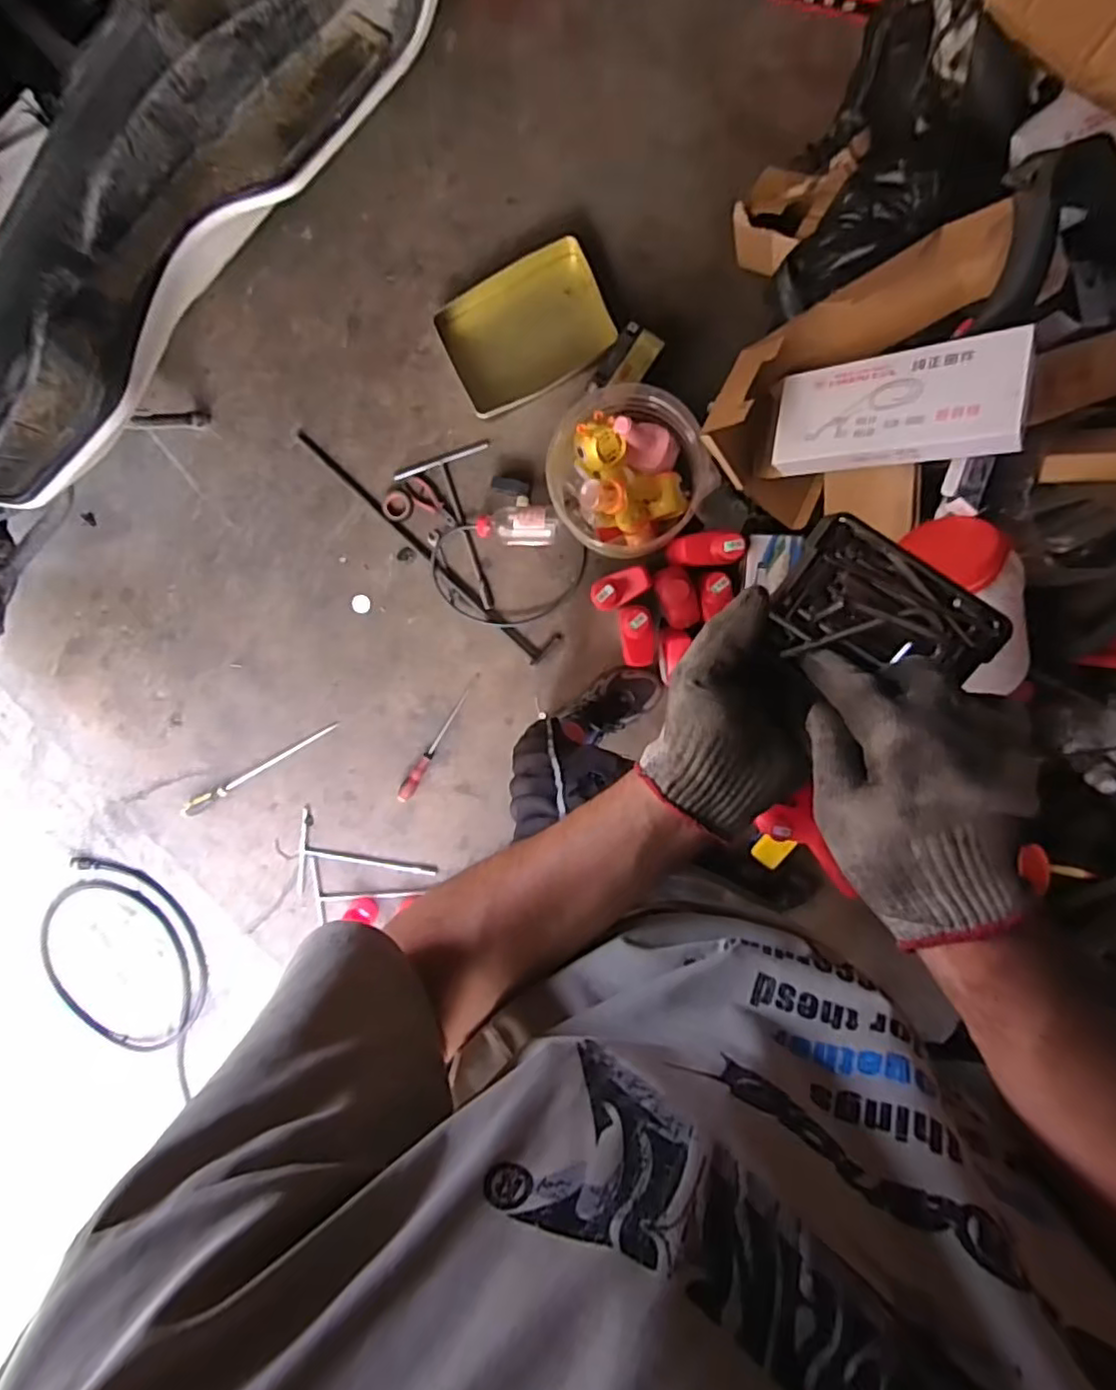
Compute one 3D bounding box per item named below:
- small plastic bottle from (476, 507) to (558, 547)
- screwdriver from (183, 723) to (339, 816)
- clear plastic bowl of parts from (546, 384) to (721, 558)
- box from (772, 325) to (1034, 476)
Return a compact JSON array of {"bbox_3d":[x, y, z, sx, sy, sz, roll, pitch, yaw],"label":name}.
[{"bbox_3d":[-0.080,-0.323,1.255,0.170,0.066,0.073,5,98,12],"label":"small plastic bottle"},{"bbox_3d":[-0.623,0.156,1.369,0.371,0.031,0.026,-28,95,7],"label":"screwdriver"},{"bbox_3d":[0.109,-0.375,1.112,0.241,0.233,0.258,1,98,4],"label":"clear plastic bowl of parts"},{"bbox_3d":[0.472,-0.400,0.917,0.321,0.046,0.147,6,100,38],"label":"box"}]

